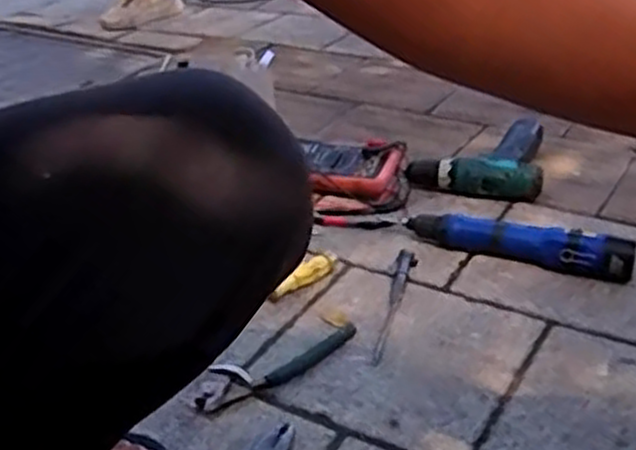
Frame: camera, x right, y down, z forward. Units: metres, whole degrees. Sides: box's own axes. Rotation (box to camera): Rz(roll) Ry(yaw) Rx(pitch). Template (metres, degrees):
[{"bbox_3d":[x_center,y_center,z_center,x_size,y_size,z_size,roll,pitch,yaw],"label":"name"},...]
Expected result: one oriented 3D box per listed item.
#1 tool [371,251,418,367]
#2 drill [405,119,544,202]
[{"bbox_3d":[0.090,0.088,0.899,0.023,0.019,0.214,3,31,13],"label":"tool"},{"bbox_3d":[0.237,-0.099,1.170,0.190,0.056,0.183,4,31,13],"label":"drill"}]

